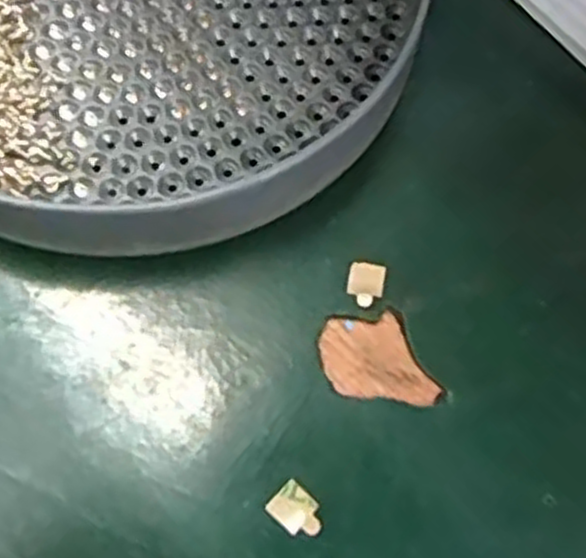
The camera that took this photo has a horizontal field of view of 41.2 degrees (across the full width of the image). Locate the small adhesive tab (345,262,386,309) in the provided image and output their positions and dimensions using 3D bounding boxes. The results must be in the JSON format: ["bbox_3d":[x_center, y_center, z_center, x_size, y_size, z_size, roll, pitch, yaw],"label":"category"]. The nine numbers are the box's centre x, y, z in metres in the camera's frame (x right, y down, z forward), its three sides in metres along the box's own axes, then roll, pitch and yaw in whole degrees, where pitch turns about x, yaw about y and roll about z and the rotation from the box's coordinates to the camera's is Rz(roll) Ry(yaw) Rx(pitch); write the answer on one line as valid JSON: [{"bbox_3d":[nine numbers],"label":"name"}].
[{"bbox_3d":[0.013,0.001,0.138,0.006,0.004,0.008,9,71,4],"label":"small adhesive tab"}]

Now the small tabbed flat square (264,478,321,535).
[{"bbox_3d":[0.001,0.036,0.122,0.008,0.004,0.007,42,77,14],"label":"small tabbed flat square"}]

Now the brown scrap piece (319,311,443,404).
[{"bbox_3d":[0.014,0.014,0.134,0.018,0.004,0.017,-9,71,-2],"label":"brown scrap piece"}]

